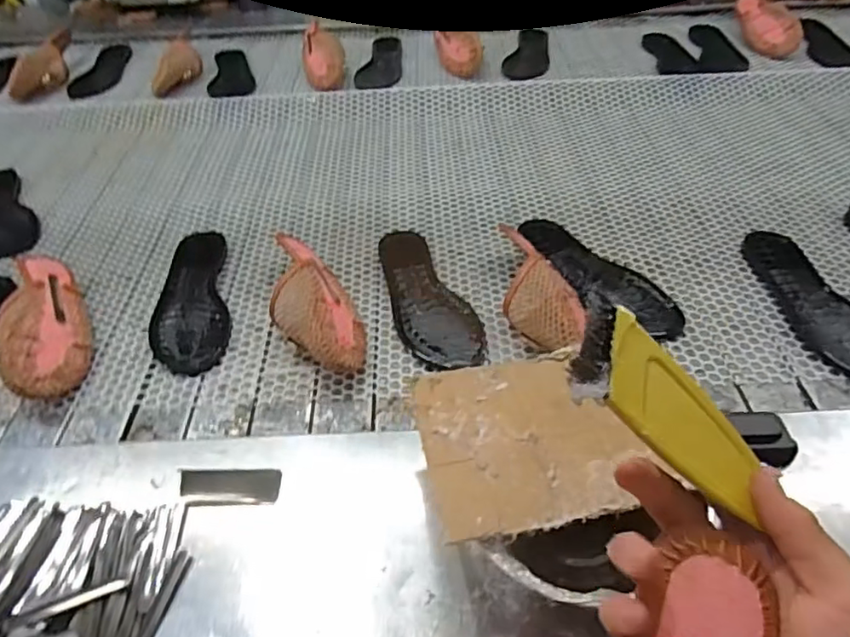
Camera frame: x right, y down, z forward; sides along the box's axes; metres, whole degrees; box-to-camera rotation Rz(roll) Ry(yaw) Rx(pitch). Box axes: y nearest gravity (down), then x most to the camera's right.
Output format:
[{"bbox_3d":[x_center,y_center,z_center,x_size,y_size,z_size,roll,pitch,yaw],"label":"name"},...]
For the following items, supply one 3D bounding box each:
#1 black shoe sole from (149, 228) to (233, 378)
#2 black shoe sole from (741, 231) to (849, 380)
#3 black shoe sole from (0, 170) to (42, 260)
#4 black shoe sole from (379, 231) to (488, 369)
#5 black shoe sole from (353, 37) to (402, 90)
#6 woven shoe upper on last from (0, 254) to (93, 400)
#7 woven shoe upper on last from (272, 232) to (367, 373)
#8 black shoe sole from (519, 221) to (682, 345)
[{"bbox_3d":[-0.306,-0.029,0.763,0.091,0.013,0.260,-13,46,-9],"label":"black shoe sole"},{"bbox_3d":[0.478,-0.022,0.708,0.098,0.017,0.248,-4,45,-1],"label":"black shoe sole"},{"bbox_3d":[-0.663,-0.166,0.900,0.091,0.023,0.239,-27,50,-23],"label":"black shoe sole"},{"bbox_3d":[0.000,-0.030,0.738,0.092,0.029,0.239,-16,47,-12],"label":"black shoe sole"},{"bbox_3d":[-0.093,-0.555,1.269,0.091,0.018,0.274,4,45,6],"label":"black shoe sole"},{"bbox_3d":[-0.454,0.000,0.697,0.073,0.066,0.223,-21,48,-16],"label":"woven shoe upper on last"},{"bbox_3d":[-0.133,-0.013,0.699,0.089,0.072,0.209,-24,49,-19],"label":"woven shoe upper on last"},{"bbox_3d":[0.208,-0.055,0.736,0.088,0.013,0.251,-30,51,-24],"label":"black shoe sole"}]

